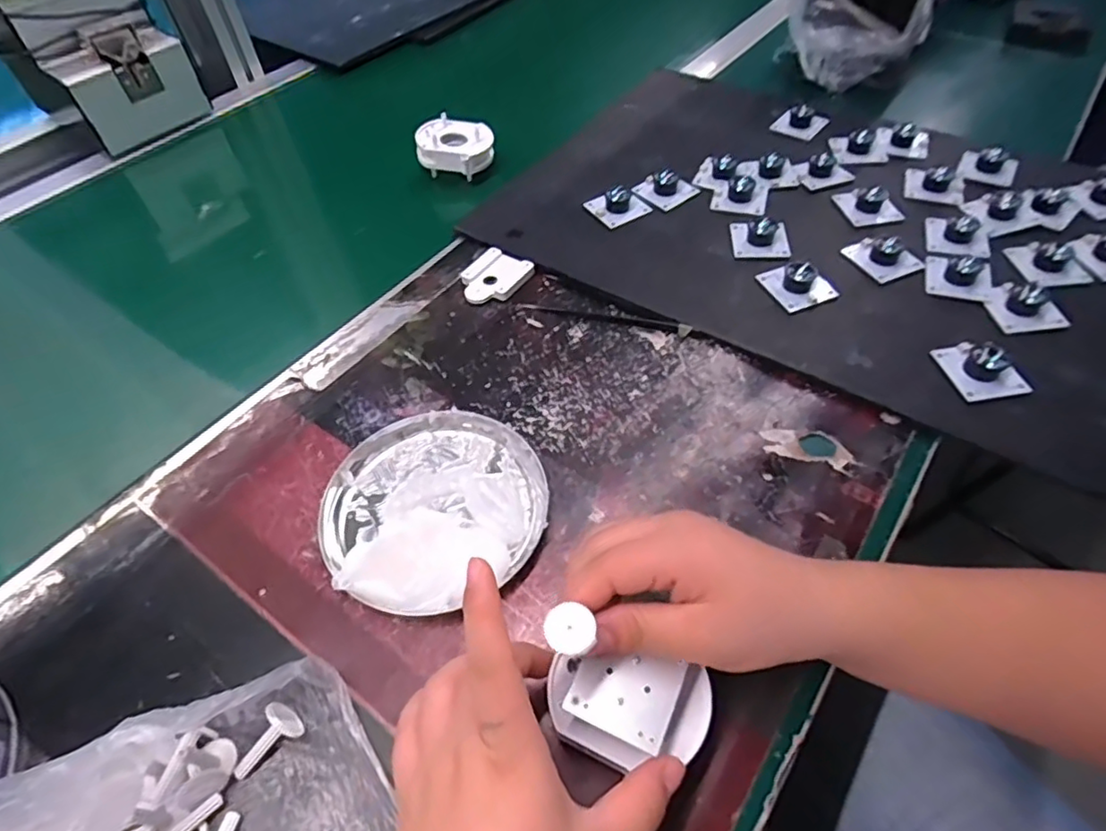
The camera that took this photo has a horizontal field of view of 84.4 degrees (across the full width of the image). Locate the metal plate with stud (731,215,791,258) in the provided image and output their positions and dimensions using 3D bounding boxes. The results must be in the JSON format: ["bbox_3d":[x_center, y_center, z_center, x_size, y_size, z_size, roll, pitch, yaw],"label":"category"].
[{"bbox_3d":[0.165,-0.146,0.483,0.041,0.018,0.042,3,52,6],"label":"metal plate with stud"}]

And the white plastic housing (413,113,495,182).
[{"bbox_3d":[-0.093,-0.252,0.574,0.069,0.029,0.051,14,53,14],"label":"white plastic housing"}]

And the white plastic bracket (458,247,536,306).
[{"bbox_3d":[-0.048,-0.109,0.481,0.049,0.008,0.054,27,58,23],"label":"white plastic bracket"}]

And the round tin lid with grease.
[{"bbox_3d":[-0.070,0.046,0.351,0.126,0.026,0.122,-2,51,2],"label":"round tin lid with grease"}]

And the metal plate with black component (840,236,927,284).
[{"bbox_3d":[0.251,-0.125,0.461,0.038,0.018,0.044,-19,53,-12],"label":"metal plate with black component"}]

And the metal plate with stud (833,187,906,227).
[{"bbox_3d":[0.262,-0.177,0.504,0.040,0.016,0.041,-5,51,-1],"label":"metal plate with stud"}]

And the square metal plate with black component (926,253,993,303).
[{"bbox_3d":[0.298,-0.106,0.446,0.042,0.018,0.048,14,53,14],"label":"square metal plate with black component"}]

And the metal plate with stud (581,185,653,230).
[{"bbox_3d":[0.057,-0.185,0.518,0.046,0.019,0.040,-27,55,-17],"label":"metal plate with stud"}]

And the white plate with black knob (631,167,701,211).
[{"bbox_3d":[0.097,-0.204,0.533,0.040,0.022,0.046,-38,58,-24],"label":"white plate with black knob"}]

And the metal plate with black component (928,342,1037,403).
[{"bbox_3d":[0.274,-0.032,0.387,0.039,0.019,0.043,-8,51,-3],"label":"metal plate with black component"}]

